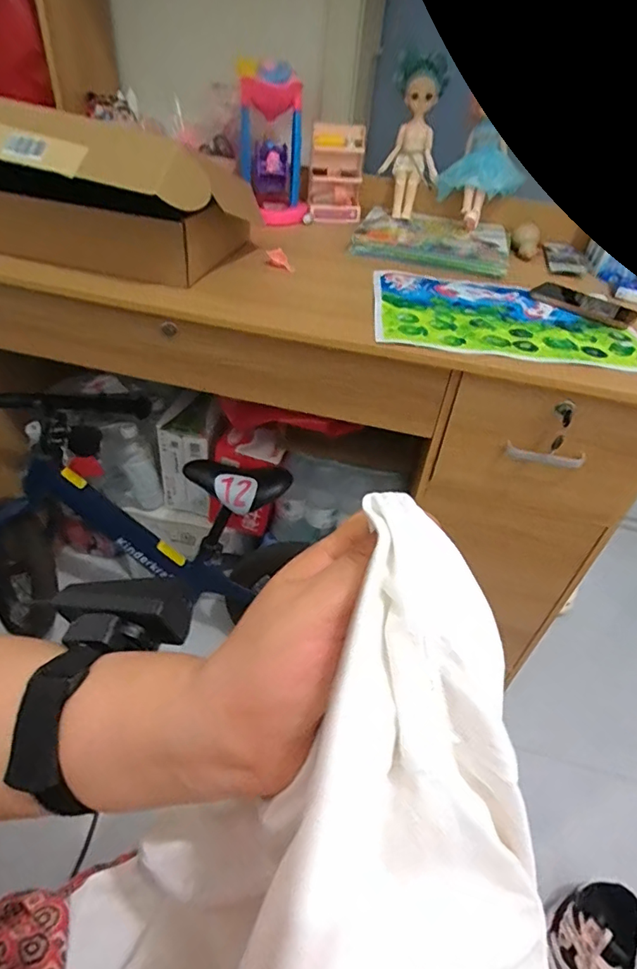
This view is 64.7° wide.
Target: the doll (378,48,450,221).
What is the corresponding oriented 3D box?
[{"bbox_3d":[0.182,-0.651,0.959,0.099,0.264,0.056,9,20,3],"label":"doll"}]

